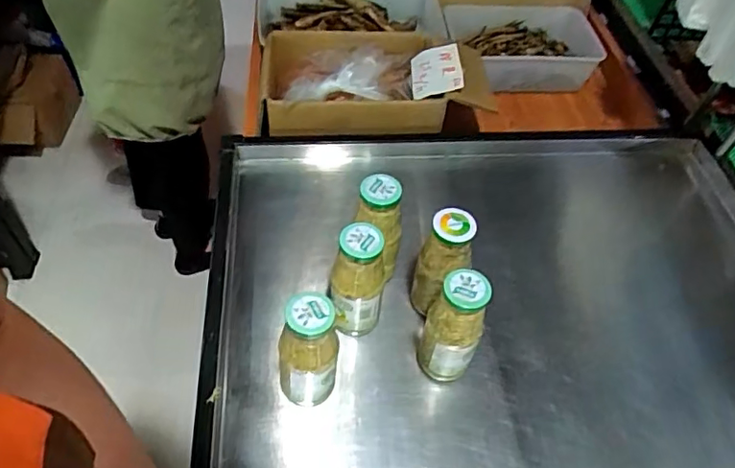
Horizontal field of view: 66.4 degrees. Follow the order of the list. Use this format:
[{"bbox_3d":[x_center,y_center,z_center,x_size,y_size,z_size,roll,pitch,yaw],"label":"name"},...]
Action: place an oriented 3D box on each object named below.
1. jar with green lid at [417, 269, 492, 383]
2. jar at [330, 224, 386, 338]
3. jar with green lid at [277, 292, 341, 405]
[{"bbox_3d":[0.095,0.112,0.639,0.061,0.175,0.050,14,52,7],"label":"jar with green lid"},{"bbox_3d":[-0.013,0.065,0.670,0.061,0.177,0.055,3,52,-1],"label":"jar"},{"bbox_3d":[-0.066,0.136,0.614,0.060,0.173,0.049,-7,52,-9],"label":"jar with green lid"}]

